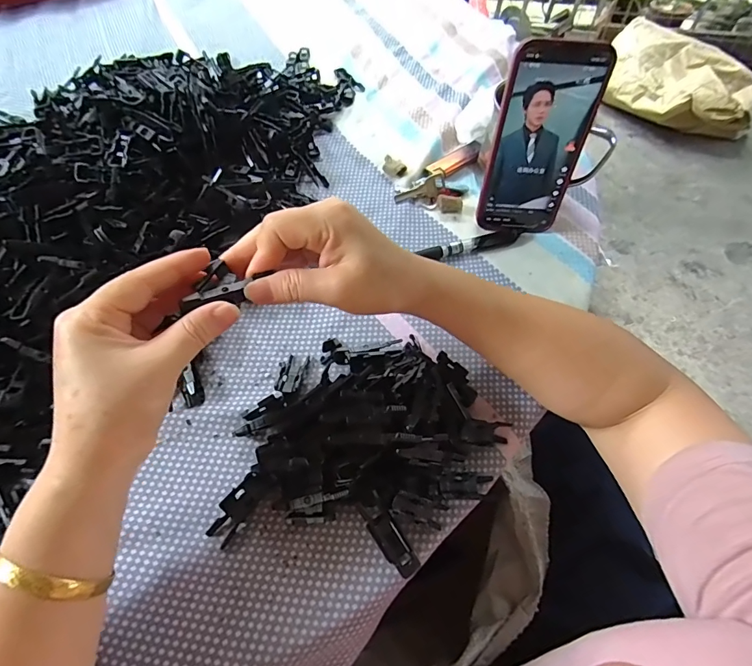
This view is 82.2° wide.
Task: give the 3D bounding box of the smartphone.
[{"bbox_3d":[0.138,-0.159,0.368,0.078,0.156,0.008,6,46,1],"label":"smartphone"}]

